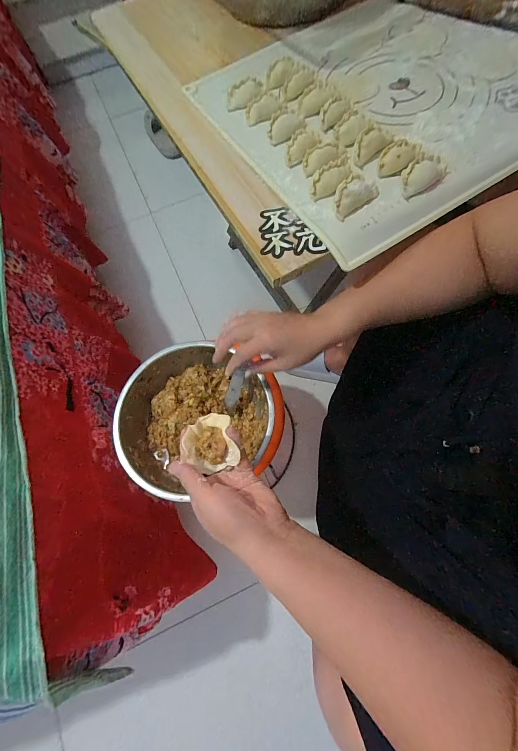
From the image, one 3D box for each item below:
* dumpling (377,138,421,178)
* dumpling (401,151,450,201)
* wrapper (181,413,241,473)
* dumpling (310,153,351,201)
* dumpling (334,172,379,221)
[{"bbox_3d":[0.164,-0.256,0.351,0.060,0.015,0.029,-40,74,-11],"label":"dumpling"},{"bbox_3d":[0.186,-0.227,0.340,0.035,0.018,0.063,43,77,15],"label":"dumpling"},{"bbox_3d":[-0.055,0.073,0.325,0.056,0.021,0.058,-15,71,-3],"label":"wrapper"},{"bbox_3d":[0.084,-0.230,0.350,0.024,0.020,0.058,36,76,14],"label":"dumpling"},{"bbox_3d":[0.106,-0.204,0.337,0.057,0.019,0.029,-41,74,-11],"label":"dumpling"}]

